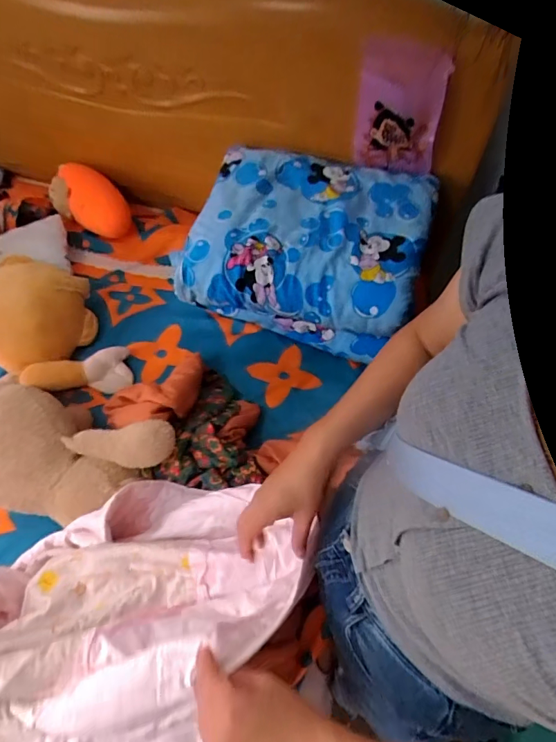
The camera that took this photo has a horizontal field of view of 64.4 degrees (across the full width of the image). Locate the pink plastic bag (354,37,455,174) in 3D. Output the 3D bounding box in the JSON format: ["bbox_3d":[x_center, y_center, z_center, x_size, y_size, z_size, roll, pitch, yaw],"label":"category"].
[{"bbox_3d":[0.272,-0.576,0.965,0.181,0.236,0.086,11,60,6],"label":"pink plastic bag"}]

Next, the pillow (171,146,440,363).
[{"bbox_3d":[0.070,-0.287,1.050,0.517,0.227,0.426,11,58,7],"label":"pillow"}]

